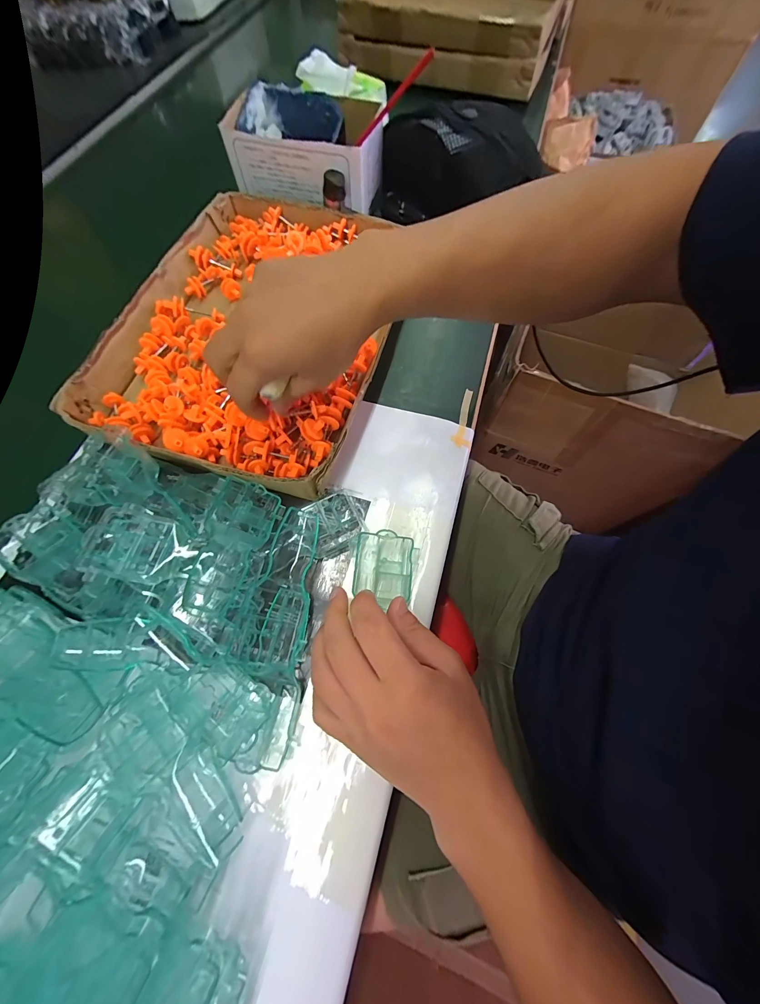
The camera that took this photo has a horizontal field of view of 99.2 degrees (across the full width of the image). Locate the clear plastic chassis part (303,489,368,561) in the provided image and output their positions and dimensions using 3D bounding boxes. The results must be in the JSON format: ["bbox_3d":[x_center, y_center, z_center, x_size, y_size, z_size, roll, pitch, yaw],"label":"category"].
[{"bbox_3d":[-0.043,0.020,0.299,0.056,0.010,0.052,-29,83,-23],"label":"clear plastic chassis part"}]

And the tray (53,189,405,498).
[{"bbox_3d":[-0.135,-0.205,0.366,0.287,0.047,0.373,14,70,8],"label":"tray"}]

